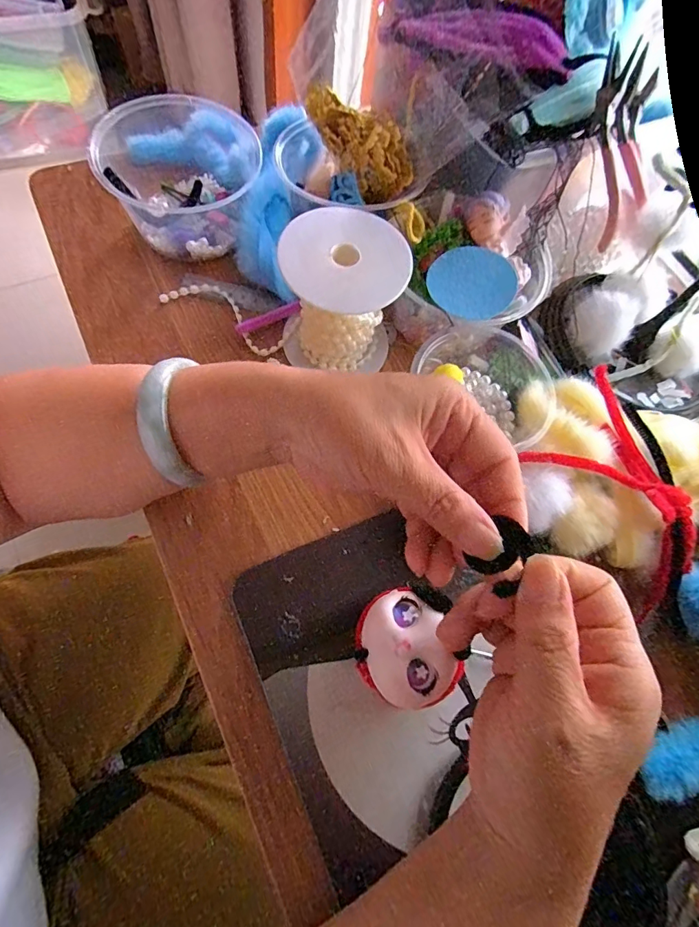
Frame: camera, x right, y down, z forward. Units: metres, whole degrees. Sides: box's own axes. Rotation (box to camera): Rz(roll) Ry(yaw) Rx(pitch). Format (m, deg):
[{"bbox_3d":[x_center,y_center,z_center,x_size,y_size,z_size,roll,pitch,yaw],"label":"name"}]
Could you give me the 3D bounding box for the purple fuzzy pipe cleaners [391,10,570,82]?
[{"bbox_3d":[0.087,-0.280,0.293,0.118,0.024,0.016,24,68,2],"label":"purple fuzzy pipe cleaners"}]

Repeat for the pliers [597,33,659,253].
[{"bbox_3d":[0.190,-0.217,0.310,0.041,0.018,0.115,-21,117,-7],"label":"pliers"}]

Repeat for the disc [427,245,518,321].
[{"bbox_3d":[0.083,-0.121,0.297,0.054,0.004,0.058,2,69,-6],"label":"disc"}]

